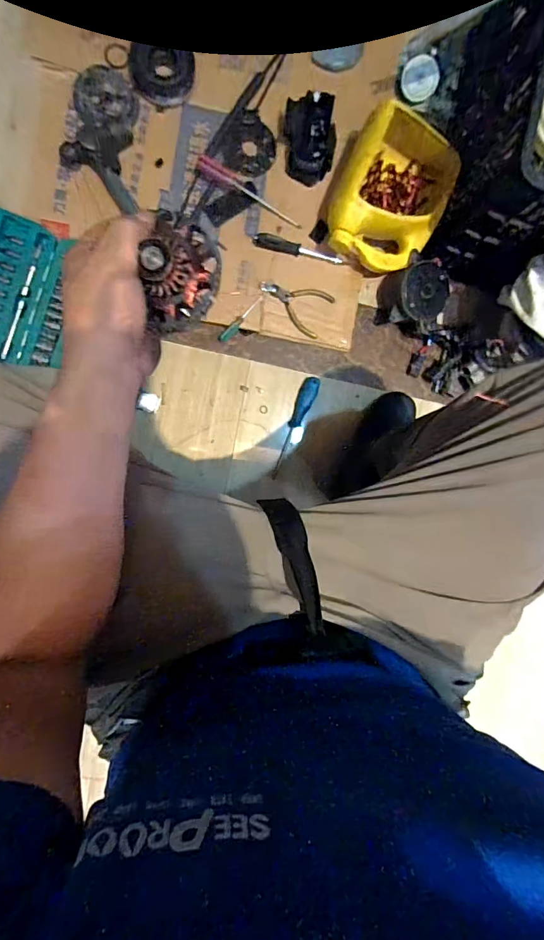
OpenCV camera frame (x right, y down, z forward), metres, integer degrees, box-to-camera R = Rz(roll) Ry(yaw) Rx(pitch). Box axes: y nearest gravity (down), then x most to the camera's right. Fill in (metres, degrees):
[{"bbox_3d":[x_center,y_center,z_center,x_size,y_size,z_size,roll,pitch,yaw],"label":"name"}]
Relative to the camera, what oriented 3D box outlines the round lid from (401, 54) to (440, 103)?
[{"bbox_3d":[0.266,-0.701,0.759,0.062,0.004,0.061,14,138,13],"label":"round lid"}]

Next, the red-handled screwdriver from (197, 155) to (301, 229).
[{"bbox_3d":[-0.037,-0.482,0.734,0.190,0.023,0.023,26,89,-11],"label":"red-handled screwdriver"}]

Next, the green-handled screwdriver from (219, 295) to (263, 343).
[{"bbox_3d":[-0.054,-0.272,0.770,0.106,0.018,0.017,-42,97,-5],"label":"green-handled screwdriver"}]

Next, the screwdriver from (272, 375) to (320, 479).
[{"bbox_3d":[0.037,-0.081,0.788,0.030,0.024,0.200,26,88,-9],"label":"screwdriver"}]

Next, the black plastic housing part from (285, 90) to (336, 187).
[{"bbox_3d":[0.064,-0.566,0.727,0.087,0.066,0.115,3,92,-9],"label":"black plastic housing part"}]

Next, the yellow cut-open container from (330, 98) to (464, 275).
[{"bbox_3d":[0.204,-0.461,0.720,0.178,0.118,0.216,25,90,-9],"label":"yellow cut-open container"}]

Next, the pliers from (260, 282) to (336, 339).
[{"bbox_3d":[0.042,-0.308,0.770,0.128,0.011,0.085,30,87,-9],"label":"pliers"}]

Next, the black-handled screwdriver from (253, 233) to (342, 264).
[{"bbox_3d":[0.047,-0.391,0.749,0.160,0.016,0.027,12,90,-9],"label":"black-handled screwdriver"}]

